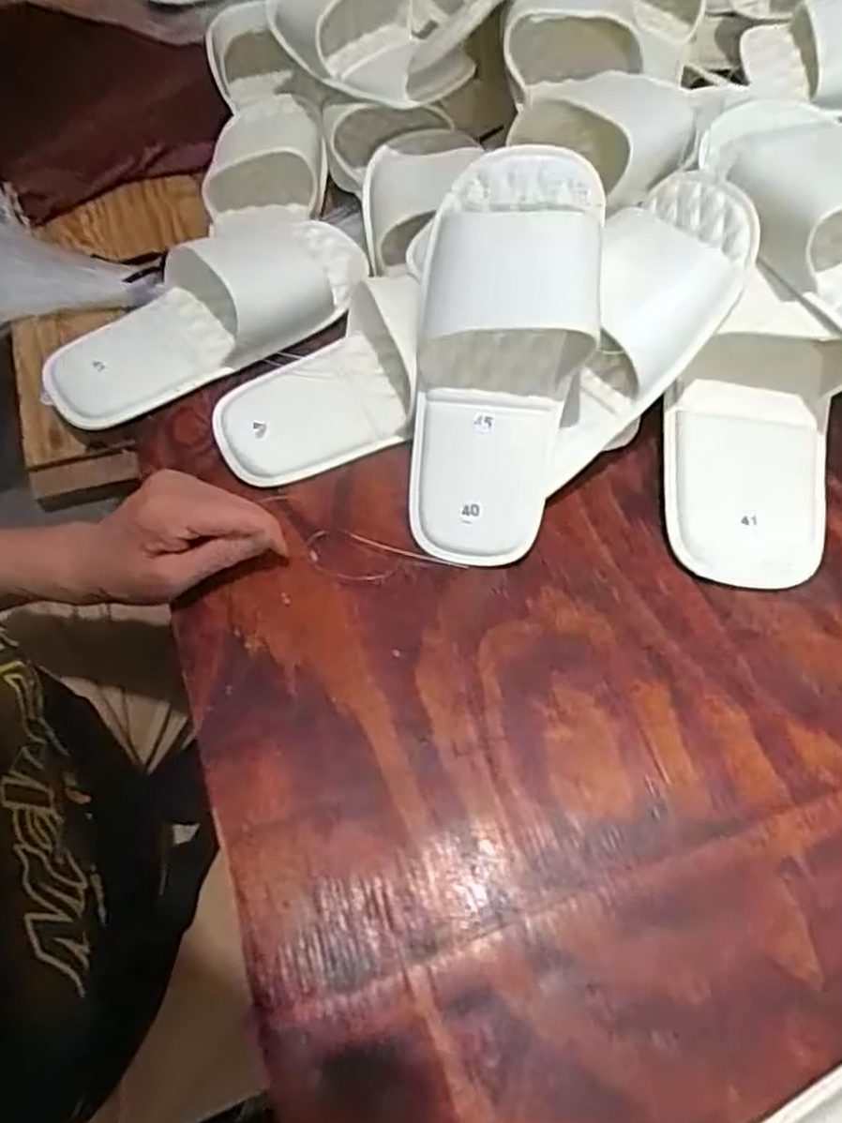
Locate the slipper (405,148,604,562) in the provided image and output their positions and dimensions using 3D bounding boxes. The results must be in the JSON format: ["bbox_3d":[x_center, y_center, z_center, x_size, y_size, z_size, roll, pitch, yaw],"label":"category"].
[{"bbox_3d":[0.042,-0.115,0.425,0.102,0.054,0.226,10,95,12],"label":"slipper"}]

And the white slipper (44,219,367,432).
[{"bbox_3d":[-0.150,-0.172,0.507,0.231,0.053,0.111,-30,64,-14],"label":"white slipper"}]

